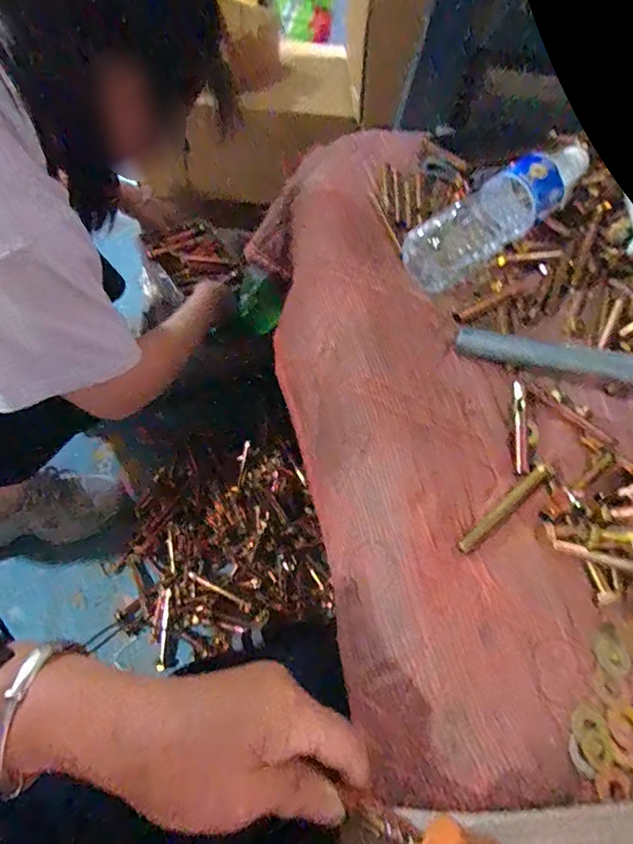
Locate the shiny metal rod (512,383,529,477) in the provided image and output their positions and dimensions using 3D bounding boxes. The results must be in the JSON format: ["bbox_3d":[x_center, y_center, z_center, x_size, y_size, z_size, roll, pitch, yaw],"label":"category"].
[{"bbox_3d":[0.171,0.004,0.383,0.012,0.008,0.086,13,57,-1],"label":"shiny metal rod"}]

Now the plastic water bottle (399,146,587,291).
[{"bbox_3d":[0.188,-0.213,0.455,0.233,0.057,0.065,-36,63,-7],"label":"plastic water bottle"}]

